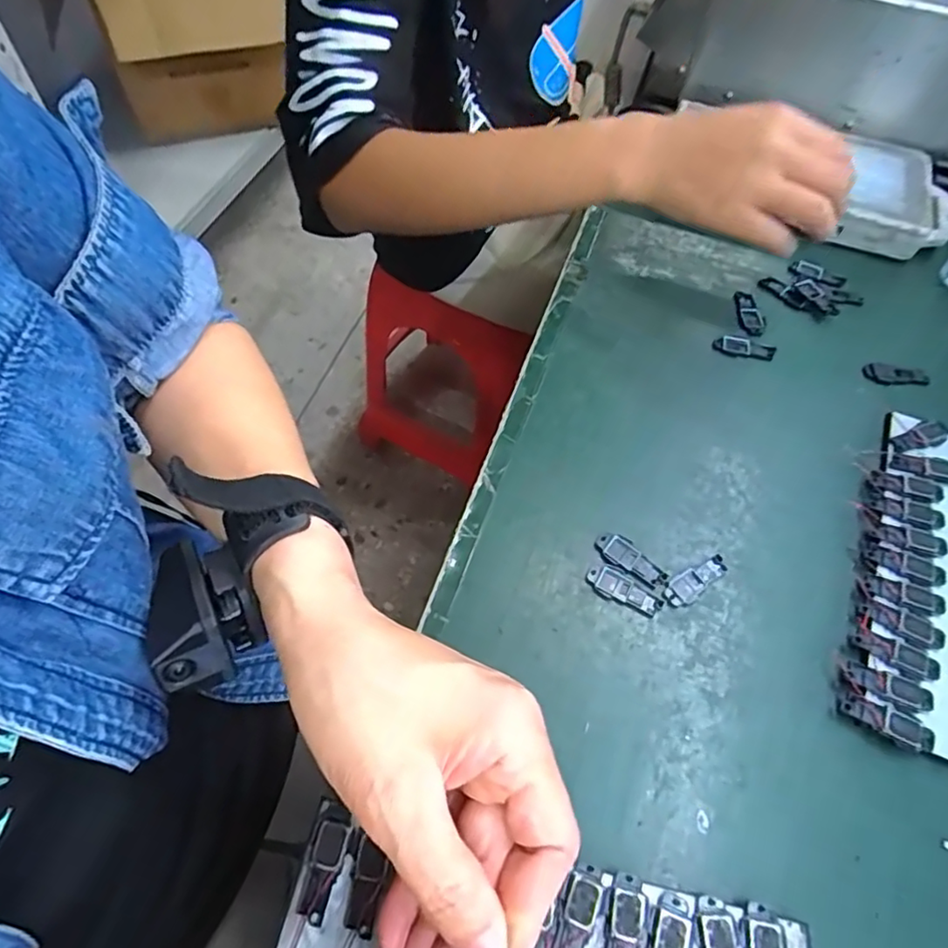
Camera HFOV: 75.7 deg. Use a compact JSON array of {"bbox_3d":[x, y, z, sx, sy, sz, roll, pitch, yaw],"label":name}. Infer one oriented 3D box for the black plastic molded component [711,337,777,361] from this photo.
[{"bbox_3d":[0.183,-0.086,0.414,0.040,0.004,0.016,13,59,5],"label":"black plastic molded component"}]

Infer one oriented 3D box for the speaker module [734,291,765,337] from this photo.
[{"bbox_3d":[0.195,-0.115,0.431,0.015,0.004,0.045,2,59,-1],"label":"speaker module"}]

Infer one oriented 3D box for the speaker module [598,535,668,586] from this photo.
[{"bbox_3d":[0.085,0.045,0.327,0.040,0.004,0.015,36,64,18],"label":"speaker module"}]

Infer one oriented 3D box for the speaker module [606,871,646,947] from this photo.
[{"bbox_3d":[0.059,0.180,0.239,0.013,0.004,0.039,14,59,6],"label":"speaker module"}]

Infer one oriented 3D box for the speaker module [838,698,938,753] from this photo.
[{"bbox_3d":[0.194,0.118,0.286,0.039,0.010,0.014,26,61,13],"label":"speaker module"}]

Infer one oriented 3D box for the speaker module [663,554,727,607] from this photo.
[{"bbox_3d":[0.118,0.056,0.323,0.040,0.004,0.014,-31,65,-19],"label":"speaker module"}]

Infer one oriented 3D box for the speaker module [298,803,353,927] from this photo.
[{"bbox_3d":[-0.061,0.158,0.246,0.013,0.004,0.038,14,59,6],"label":"speaker module"}]

